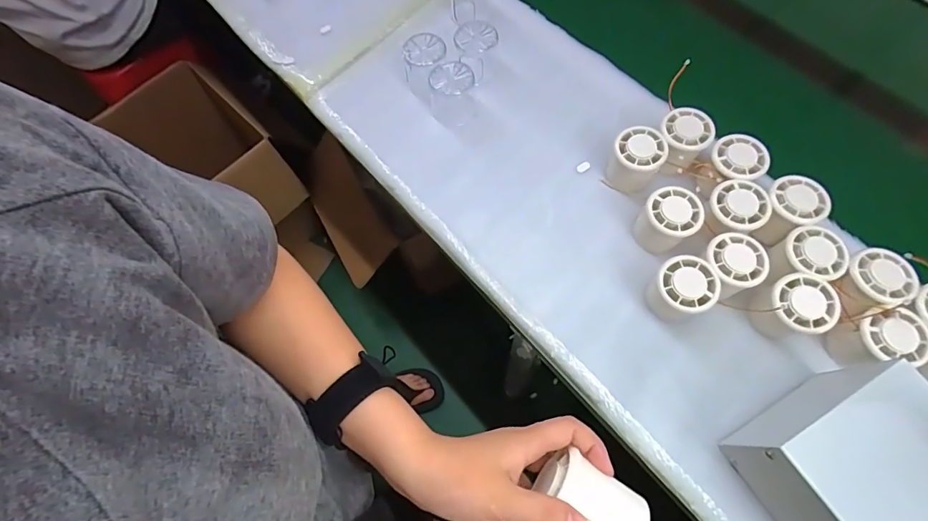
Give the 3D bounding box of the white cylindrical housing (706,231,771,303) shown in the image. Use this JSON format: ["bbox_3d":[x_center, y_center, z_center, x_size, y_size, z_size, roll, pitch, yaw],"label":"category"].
[{"bbox_3d":[0.268,0.010,0.465,0.057,0.060,0.056,-1,68,3],"label":"white cylindrical housing"}]

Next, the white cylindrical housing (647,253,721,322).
[{"bbox_3d":[0.217,0.032,0.457,0.054,0.061,0.053,-1,68,3],"label":"white cylindrical housing"}]

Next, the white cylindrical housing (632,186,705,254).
[{"bbox_3d":[0.217,-0.040,0.485,0.054,0.059,0.053,-1,68,3],"label":"white cylindrical housing"}]

